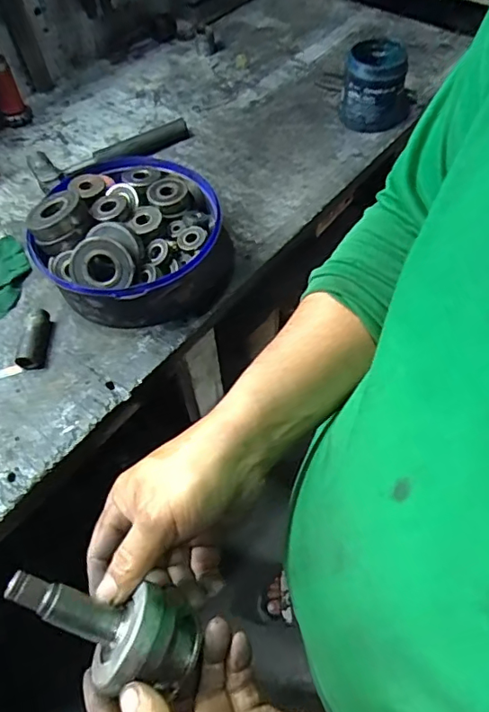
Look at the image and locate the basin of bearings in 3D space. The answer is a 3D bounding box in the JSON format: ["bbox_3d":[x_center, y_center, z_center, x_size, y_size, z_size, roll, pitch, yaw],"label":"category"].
[{"bbox_3d":[-0.134,-0.144,0.633,0.216,0.104,0.211,-1,56,1],"label":"basin of bearings"}]

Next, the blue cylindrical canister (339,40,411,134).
[{"bbox_3d":[0.212,-0.422,0.808,0.103,0.106,0.108,11,57,10],"label":"blue cylindrical canister"}]

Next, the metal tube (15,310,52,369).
[{"bbox_3d":[-0.248,-0.020,0.604,0.027,0.029,0.068,-1,56,1],"label":"metal tube"}]

